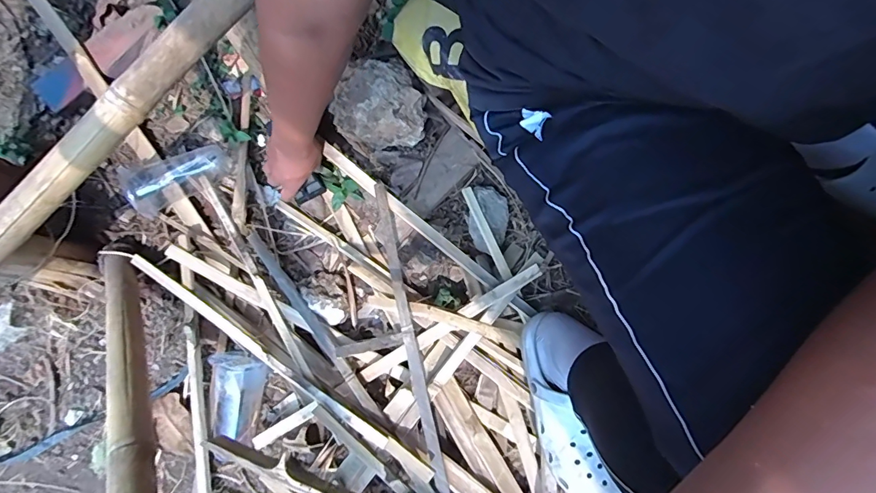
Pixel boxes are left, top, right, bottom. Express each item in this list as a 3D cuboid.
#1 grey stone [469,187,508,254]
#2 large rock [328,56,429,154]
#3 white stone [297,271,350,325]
[{"bbox_3d":[0.088,-0.048,0.760,0.067,0.045,0.108,7,77,2],"label":"grey stone"},{"bbox_3d":[-0.097,-0.231,0.729,0.145,0.141,0.091,-4,77,0],"label":"large rock"},{"bbox_3d":[-0.183,0.081,0.737,0.068,0.045,0.100,-35,79,-7],"label":"white stone"}]

